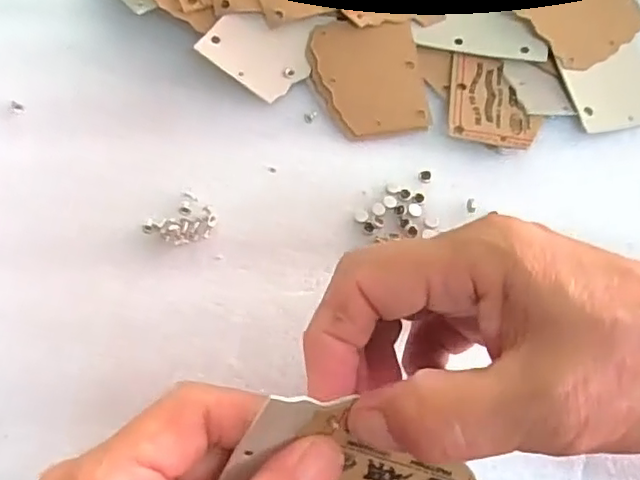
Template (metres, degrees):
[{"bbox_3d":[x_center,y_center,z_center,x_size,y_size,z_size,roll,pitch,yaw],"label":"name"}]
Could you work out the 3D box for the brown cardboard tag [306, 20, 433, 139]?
[{"bbox_3d":[0.026,-0.088,0.335,0.059,0.004,0.068,-6,75,-5],"label":"brown cardboard tag"}]

